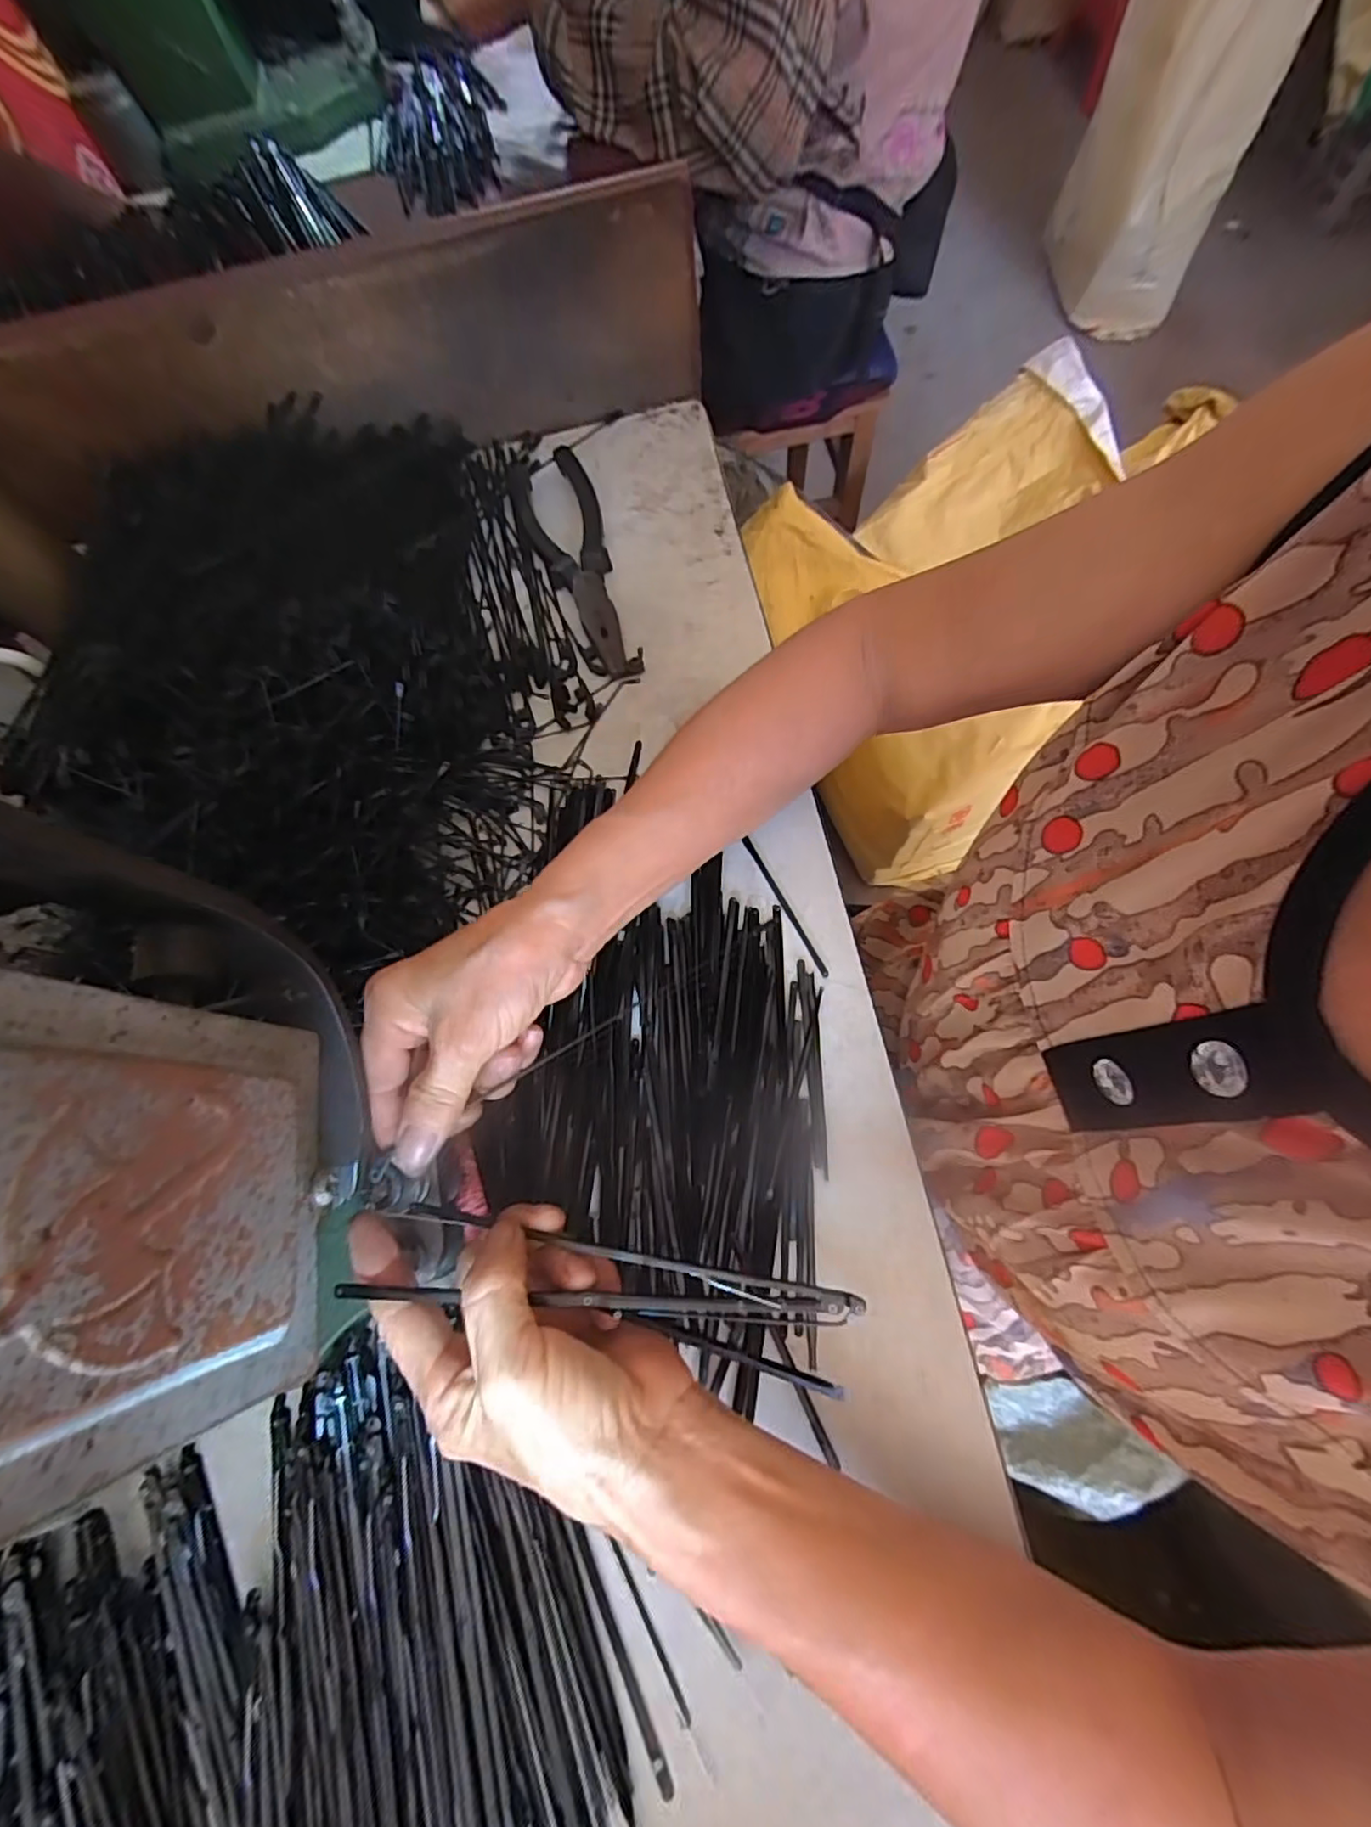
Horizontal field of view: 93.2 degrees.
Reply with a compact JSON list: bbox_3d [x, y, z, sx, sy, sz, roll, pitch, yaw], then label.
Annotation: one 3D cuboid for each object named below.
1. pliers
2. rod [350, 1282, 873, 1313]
[{"bbox_3d":[-0.074,-0.235,0.424,0.051,0.016,0.183,-16,72,-4],"label":"pliers"},{"bbox_3d":[-0.031,0.136,0.229,0.184,0.005,0.007,0,71,2],"label":"rod"}]

